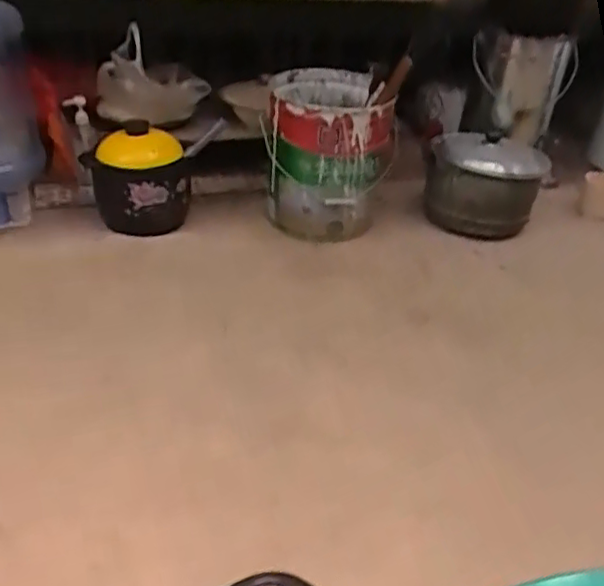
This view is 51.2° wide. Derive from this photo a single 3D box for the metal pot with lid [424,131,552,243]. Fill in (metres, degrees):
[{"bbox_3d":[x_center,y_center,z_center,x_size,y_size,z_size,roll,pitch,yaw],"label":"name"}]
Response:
[{"bbox_3d":[0.459,-0.282,1.595,0.283,0.203,0.255,12,36,7],"label":"metal pot with lid"}]

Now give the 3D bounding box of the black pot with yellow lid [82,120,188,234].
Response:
[{"bbox_3d":[-0.374,-0.252,1.438,0.215,0.208,0.188,-5,38,-16],"label":"black pot with yellow lid"}]

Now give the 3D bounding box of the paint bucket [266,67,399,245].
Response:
[{"bbox_3d":[0.062,-0.343,1.512,0.292,0.281,0.330,3,36,-5],"label":"paint bucket"}]

